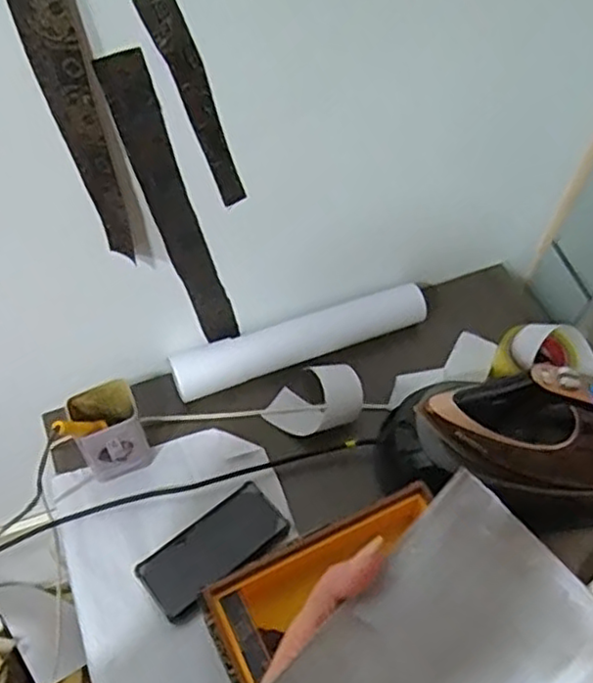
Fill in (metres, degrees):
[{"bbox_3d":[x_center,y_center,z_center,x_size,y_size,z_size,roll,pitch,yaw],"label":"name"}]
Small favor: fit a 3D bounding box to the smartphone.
[{"bbox_3d":[-0.093,0.233,0.774,0.169,0.015,0.071,-34,61,-23],"label":"smartphone"}]

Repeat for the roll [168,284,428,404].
[{"bbox_3d":[0.006,-0.004,0.928,0.357,0.051,0.057,-17,56,-13],"label":"roll"}]

